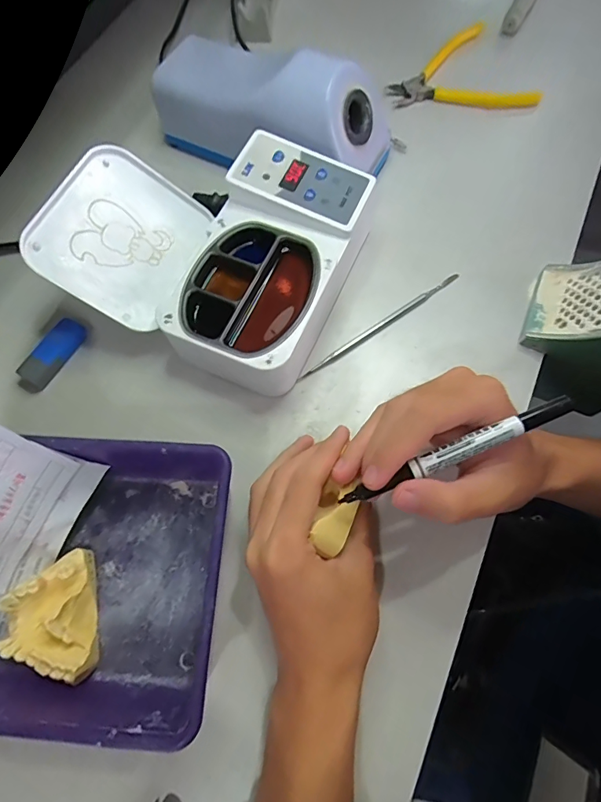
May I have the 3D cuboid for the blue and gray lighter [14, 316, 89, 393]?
[{"bbox_3d":[-0.209,-0.039,0.360,0.028,0.018,0.068,25,73,10],"label":"blue and gray lighter"}]

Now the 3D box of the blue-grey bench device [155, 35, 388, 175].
[{"bbox_3d":[-0.028,-0.265,0.387,0.212,0.093,0.087,22,72,9],"label":"blue-grey bench device"}]

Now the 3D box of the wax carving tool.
[{"bbox_3d":[0.068,-0.064,0.360,0.168,0.009,0.007,-34,72,-10],"label":"wax carving tool"}]

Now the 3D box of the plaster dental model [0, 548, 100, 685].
[{"bbox_3d":[-0.159,0.139,0.277,0.046,0.032,0.072,-11,70,-2],"label":"plaster dental model"}]

